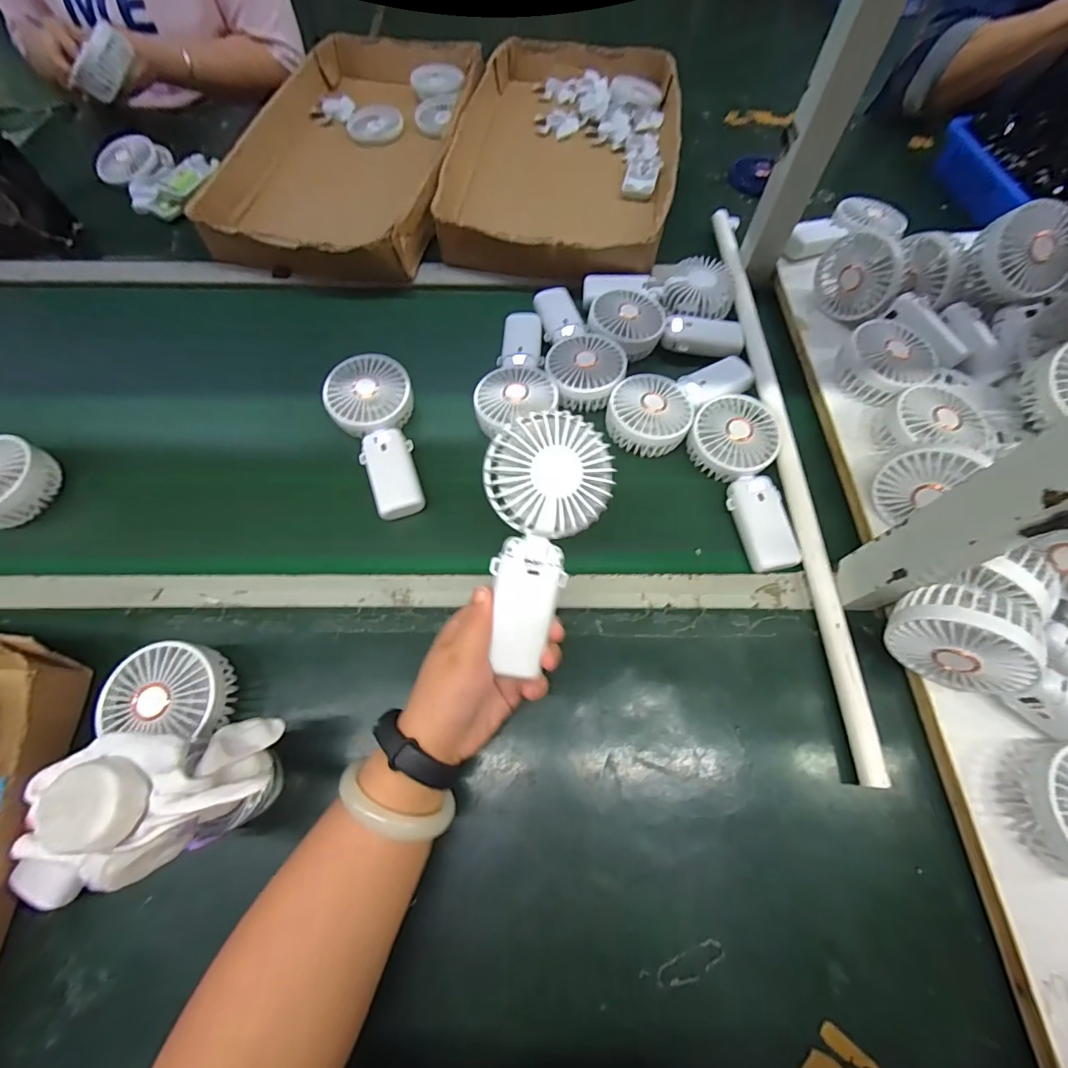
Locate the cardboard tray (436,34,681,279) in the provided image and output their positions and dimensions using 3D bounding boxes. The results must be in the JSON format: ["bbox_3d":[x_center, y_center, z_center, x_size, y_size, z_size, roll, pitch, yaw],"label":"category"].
[{"bbox_3d":[0.048,-0.582,0.724,0.324,0.064,0.539,7,64,4],"label":"cardboard tray"}]

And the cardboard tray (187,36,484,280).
[{"bbox_3d":[-0.268,-0.611,0.723,0.315,0.061,0.577,6,64,3],"label":"cardboard tray"}]

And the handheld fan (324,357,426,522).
[{"bbox_3d":[-0.162,-0.107,0.501,0.084,0.034,0.187,-18,68,-7],"label":"handheld fan"}]

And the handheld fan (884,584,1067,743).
[{"bbox_3d":[0.369,0.103,0.358,0.186,0.089,0.057,33,69,15],"label":"handheld fan"}]

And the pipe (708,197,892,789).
[{"bbox_3d":[0.262,-0.118,0.508,0.017,0.022,0.687,-1,67,0],"label":"pipe"}]

